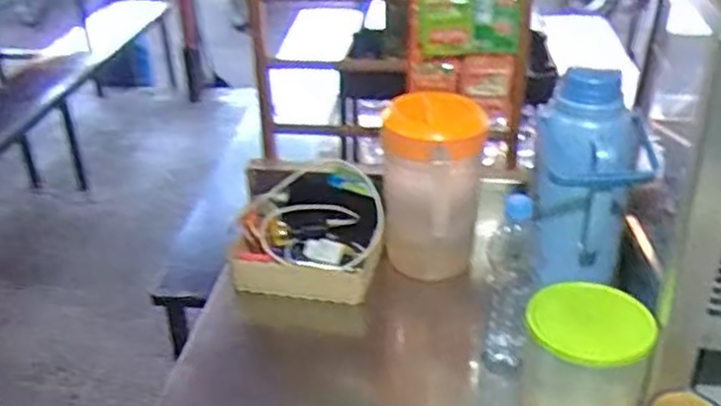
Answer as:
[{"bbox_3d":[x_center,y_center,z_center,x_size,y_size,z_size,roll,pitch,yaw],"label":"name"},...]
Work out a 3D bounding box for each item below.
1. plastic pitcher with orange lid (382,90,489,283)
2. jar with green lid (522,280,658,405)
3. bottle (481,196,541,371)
[{"bbox_3d":[0.108,-0.021,1.145,0.147,0.275,0.161,1,29,5],"label":"plastic pitcher with orange lid"},{"bbox_3d":[0.268,0.194,0.894,0.146,0.158,0.116,11,32,22],"label":"jar with green lid"},{"bbox_3d":[0.194,0.102,0.965,0.063,0.251,0.058,6,30,14],"label":"bottle"}]

